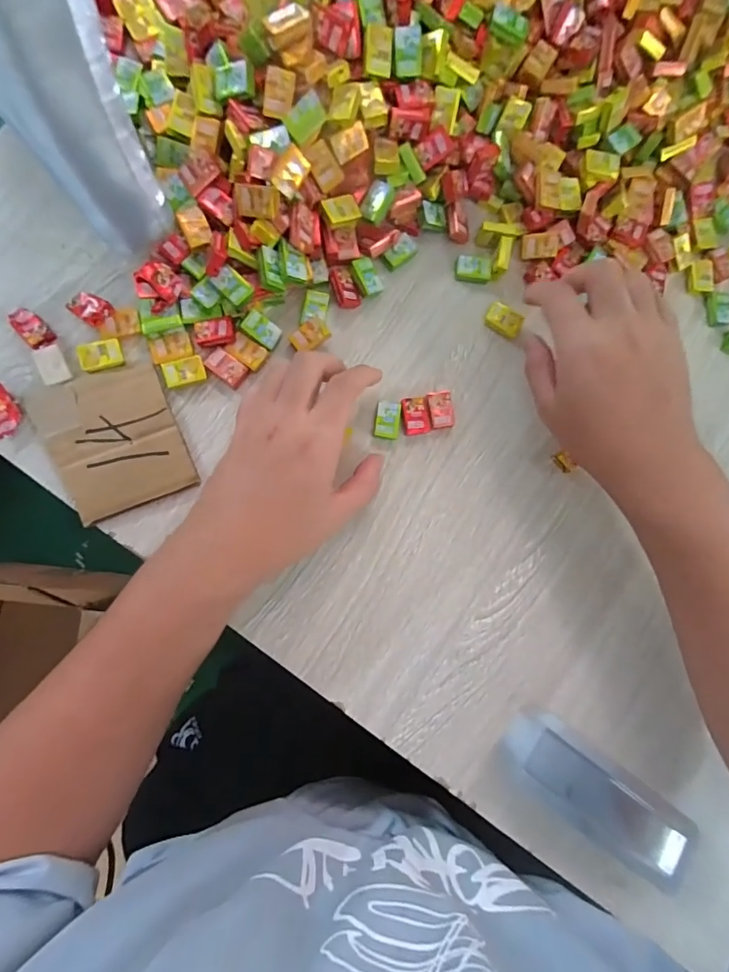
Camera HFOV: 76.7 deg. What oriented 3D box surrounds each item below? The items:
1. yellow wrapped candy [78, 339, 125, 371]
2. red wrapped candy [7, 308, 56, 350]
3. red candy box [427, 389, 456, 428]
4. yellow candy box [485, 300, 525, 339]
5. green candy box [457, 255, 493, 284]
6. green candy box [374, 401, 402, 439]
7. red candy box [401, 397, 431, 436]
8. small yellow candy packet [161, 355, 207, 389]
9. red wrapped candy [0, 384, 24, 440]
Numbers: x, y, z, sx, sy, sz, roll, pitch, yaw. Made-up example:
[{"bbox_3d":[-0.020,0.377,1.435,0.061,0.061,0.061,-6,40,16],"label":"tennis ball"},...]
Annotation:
[{"bbox_3d":[-0.176,-0.087,0.306,0.026,0.006,0.018,-15,87,-8],"label":"yellow wrapped candy"},{"bbox_3d":[-0.220,-0.105,0.304,0.030,0.010,0.016,45,82,-2],"label":"red wrapped candy"},{"bbox_3d":[0.056,-0.055,0.333,0.019,0.009,0.027,-6,86,-8],"label":"red candy box"},{"bbox_3d":[0.105,-0.124,0.346,0.028,0.010,0.018,32,82,-4],"label":"yellow candy box"},{"bbox_3d":[0.082,-0.163,0.348,0.026,0.009,0.016,8,84,-6],"label":"green candy box"},{"bbox_3d":[0.017,-0.046,0.327,0.017,0.007,0.025,10,84,-6],"label":"green candy box"},{"bbox_3d":[0.037,-0.050,0.330,0.019,0.008,0.026,-8,86,-8],"label":"red candy box"},{"bbox_3d":[-0.122,-0.078,0.312,0.026,0.004,0.017,-16,87,-8],"label":"small yellow candy packet"},{"bbox_3d":[-0.232,-0.049,0.297,0.018,0.011,0.033,-19,88,-8],"label":"red wrapped candy"}]

